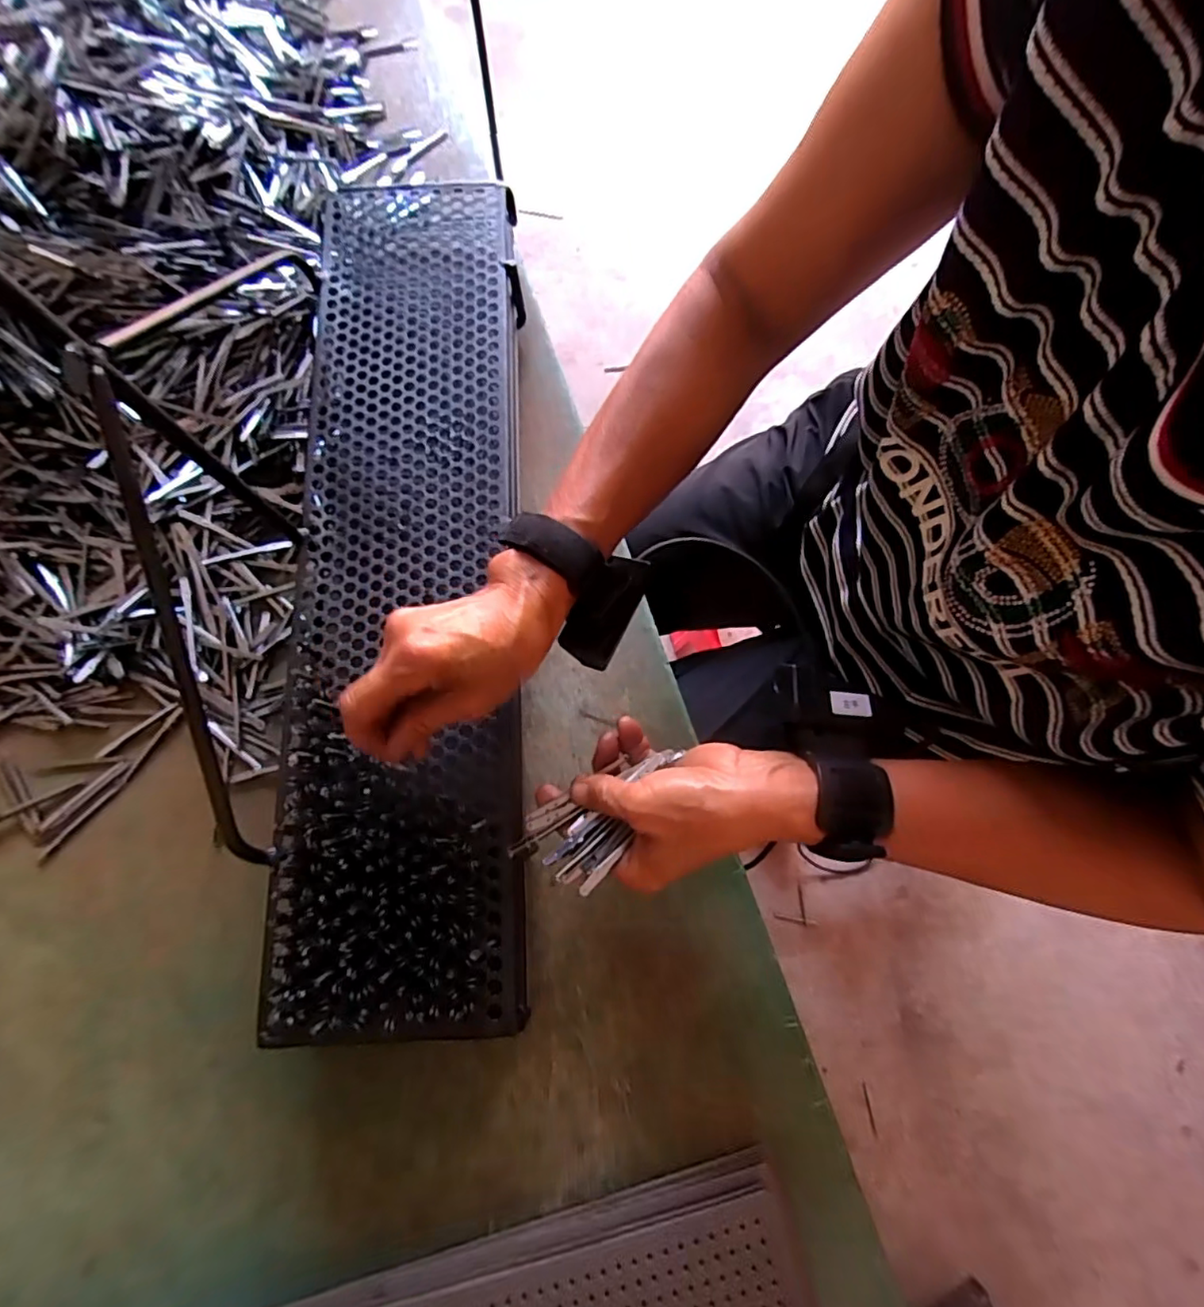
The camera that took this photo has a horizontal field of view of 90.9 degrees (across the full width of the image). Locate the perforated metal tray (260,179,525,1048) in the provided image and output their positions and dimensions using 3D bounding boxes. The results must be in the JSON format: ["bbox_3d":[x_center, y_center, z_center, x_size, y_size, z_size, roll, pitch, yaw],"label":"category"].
[{"bbox_3d":[-0.130,-0.073,0.396,0.141,0.032,0.580,-4,74,1],"label":"perforated metal tray"}]

